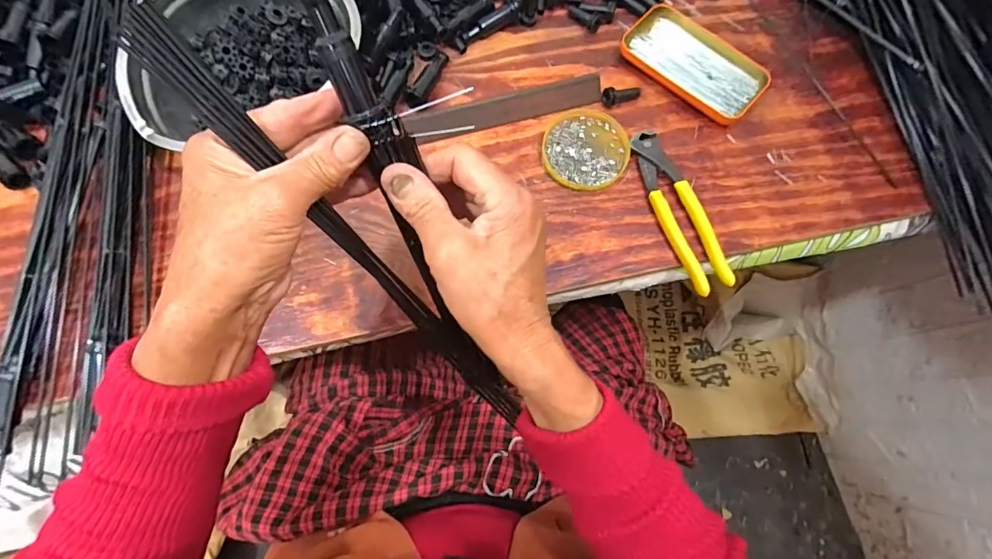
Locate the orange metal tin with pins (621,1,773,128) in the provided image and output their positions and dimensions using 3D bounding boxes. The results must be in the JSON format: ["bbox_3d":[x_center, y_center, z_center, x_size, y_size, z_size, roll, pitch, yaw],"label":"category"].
[{"bbox_3d":[0.208,-0.227,0.486,0.142,0.019,0.083,39,74,11],"label":"orange metal tin with pins"}]

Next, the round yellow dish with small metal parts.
[{"bbox_3d":[0.088,-0.129,0.461,0.081,0.009,0.085,1,71,-2],"label":"round yellow dish with small metal parts"}]

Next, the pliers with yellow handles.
[{"bbox_3d":[0.169,-0.066,0.438,0.037,0.014,0.164,-18,73,-8],"label":"pliers with yellow handles"}]

